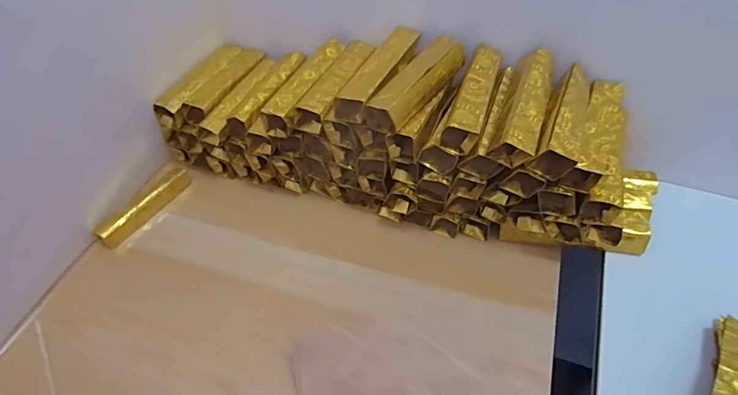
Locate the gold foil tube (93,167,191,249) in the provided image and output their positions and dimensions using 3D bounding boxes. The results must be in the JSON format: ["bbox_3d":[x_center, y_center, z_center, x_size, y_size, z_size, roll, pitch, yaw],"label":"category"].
[{"bbox_3d":[-0.245,0.008,0.497,0.022,0.021,0.113,24,53,22],"label":"gold foil tube"}]

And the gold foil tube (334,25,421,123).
[{"bbox_3d":[0.013,-0.122,0.436,0.033,0.024,0.129,22,52,19],"label":"gold foil tube"}]

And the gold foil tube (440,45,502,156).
[{"bbox_3d":[0.099,-0.095,0.424,0.030,0.029,0.139,14,50,14],"label":"gold foil tube"}]

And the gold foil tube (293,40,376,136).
[{"bbox_3d":[-0.032,-0.115,0.467,0.031,0.034,0.124,18,51,17],"label":"gold foil tube"}]

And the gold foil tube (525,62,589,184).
[{"bbox_3d":[0.177,-0.070,0.406,0.034,0.031,0.125,20,52,18],"label":"gold foil tube"}]

